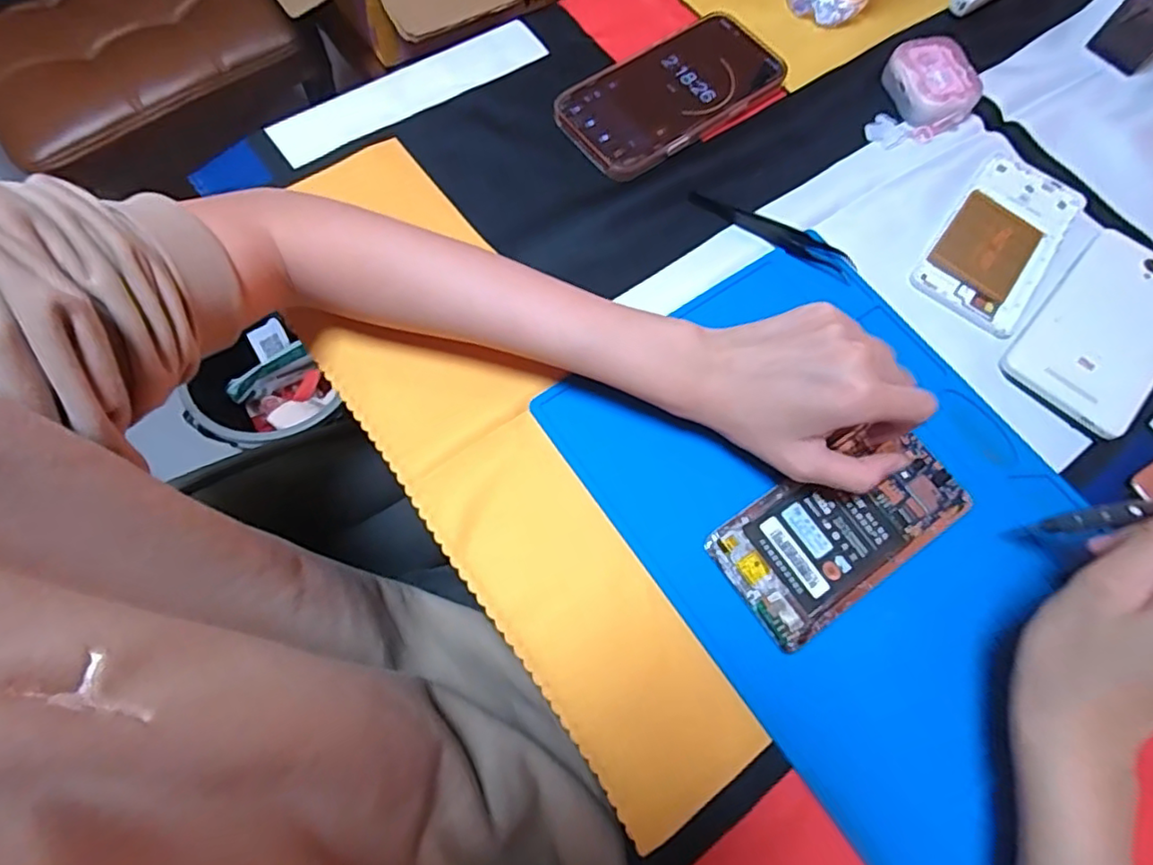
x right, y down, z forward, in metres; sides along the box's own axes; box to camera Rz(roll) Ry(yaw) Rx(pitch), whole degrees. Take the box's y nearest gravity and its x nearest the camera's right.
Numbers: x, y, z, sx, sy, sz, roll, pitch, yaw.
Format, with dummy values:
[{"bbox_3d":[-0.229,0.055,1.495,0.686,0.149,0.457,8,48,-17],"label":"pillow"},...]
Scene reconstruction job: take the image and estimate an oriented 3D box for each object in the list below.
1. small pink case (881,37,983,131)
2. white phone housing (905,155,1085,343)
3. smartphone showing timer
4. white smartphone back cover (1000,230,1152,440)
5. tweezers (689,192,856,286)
[{"bbox_3d":[0.261,-0.254,0.449,0.053,0.025,0.066,-13,71,-7],"label":"small pink case"},{"bbox_3d":[0.289,-0.132,0.413,0.069,0.004,0.151,36,72,10],"label":"white phone housing"},{"bbox_3d":[0.070,-0.245,0.440,0.169,0.011,0.084,-35,75,-14],"label":"smartphone showing timer"},{"bbox_3d":[0.338,-0.068,0.387,0.149,0.013,0.073,-43,77,-16],"label":"white smartphone back cover"},{"bbox_3d":[0.129,-0.133,0.403,0.114,0.009,0.018,30,71,8],"label":"tweezers"}]

